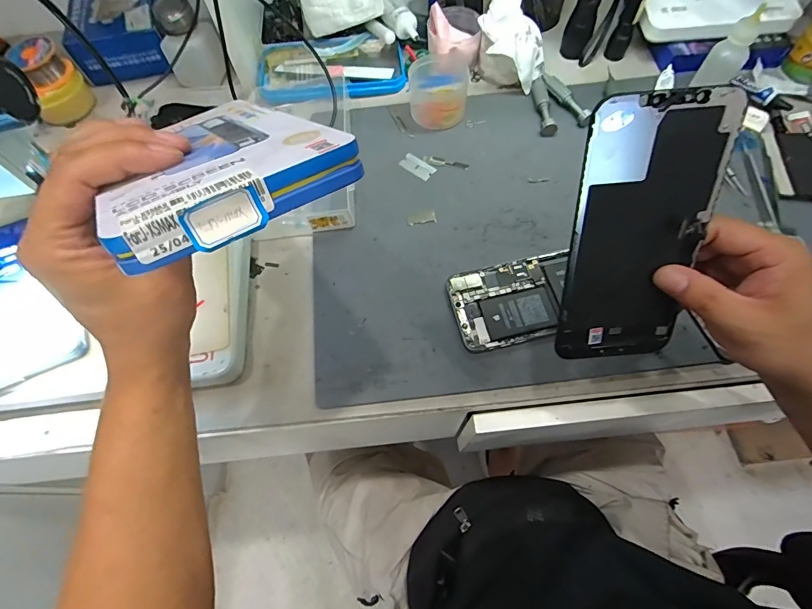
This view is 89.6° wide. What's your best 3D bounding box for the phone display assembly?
[{"bbox_3d":[0.130,-0.033,0.230,0.073,0.154,0.007,-4,32,-2],"label":"phone display assembly"}]

